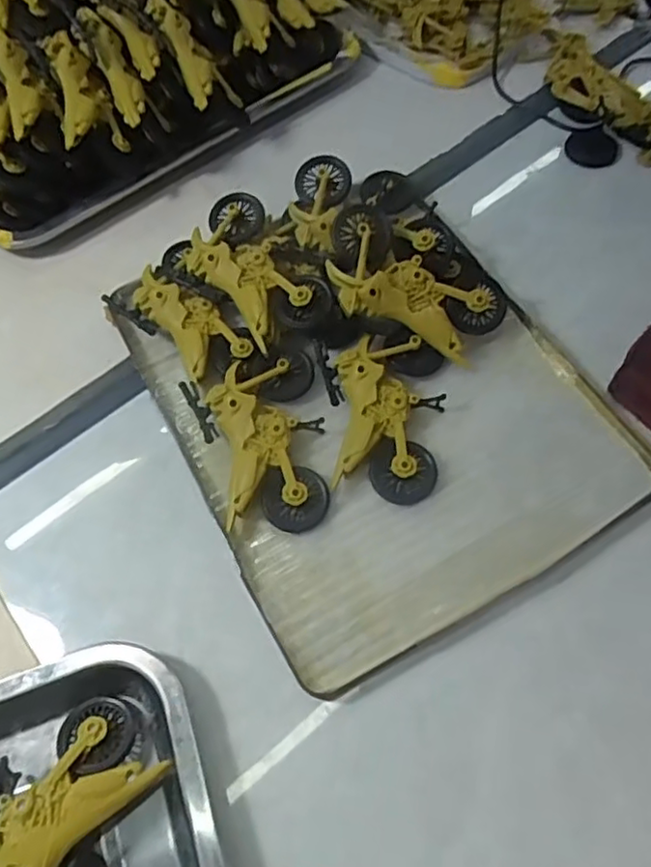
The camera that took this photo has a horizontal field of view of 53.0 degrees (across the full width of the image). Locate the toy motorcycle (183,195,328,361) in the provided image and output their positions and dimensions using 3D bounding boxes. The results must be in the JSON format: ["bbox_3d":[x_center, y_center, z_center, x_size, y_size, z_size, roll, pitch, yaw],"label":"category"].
[{"bbox_3d":[-0.048,-0.109,0.436,0.063,0.028,0.120,-36,67,-15],"label":"toy motorcycle"}]

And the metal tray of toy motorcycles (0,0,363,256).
[{"bbox_3d":[-0.170,-0.303,0.512,0.354,0.128,0.216,-34,67,-14],"label":"metal tray of toy motorcycles"}]

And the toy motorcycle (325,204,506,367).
[{"bbox_3d":[0.052,-0.094,0.416,0.119,0.027,0.065,32,67,3],"label":"toy motorcycle"}]

